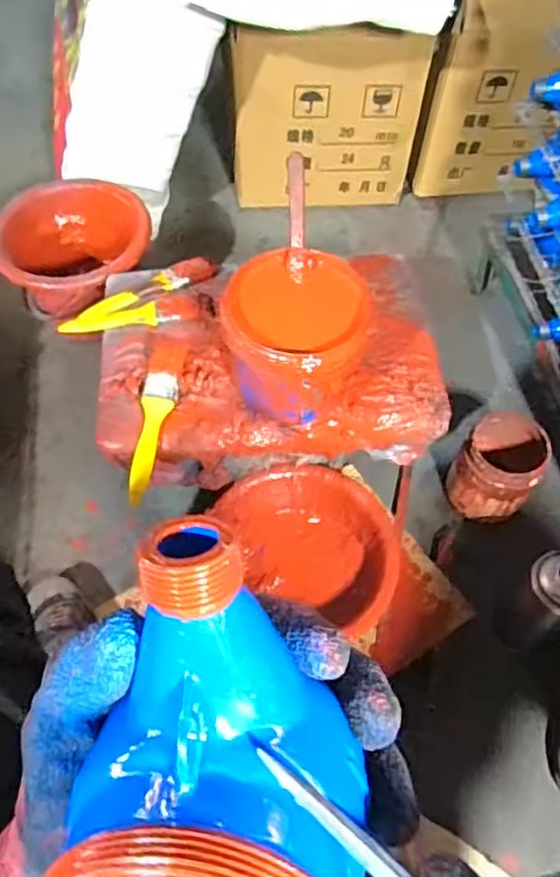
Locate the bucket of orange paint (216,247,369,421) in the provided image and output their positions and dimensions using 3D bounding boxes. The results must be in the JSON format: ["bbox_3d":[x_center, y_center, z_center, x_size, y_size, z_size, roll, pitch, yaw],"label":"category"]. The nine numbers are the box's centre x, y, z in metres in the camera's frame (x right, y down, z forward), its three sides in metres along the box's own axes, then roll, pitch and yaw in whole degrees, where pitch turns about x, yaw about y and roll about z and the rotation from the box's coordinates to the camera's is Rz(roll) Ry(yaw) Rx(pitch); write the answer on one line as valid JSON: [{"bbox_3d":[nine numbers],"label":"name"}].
[{"bbox_3d":[0.016,-0.099,0.682,0.138,0.123,0.139,1,59,-1],"label":"bucket of orange paint"}]

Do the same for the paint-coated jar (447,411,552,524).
[{"bbox_3d":[0.273,0.040,0.821,0.091,0.111,0.100,1,59,-1],"label":"paint-coated jar"}]

